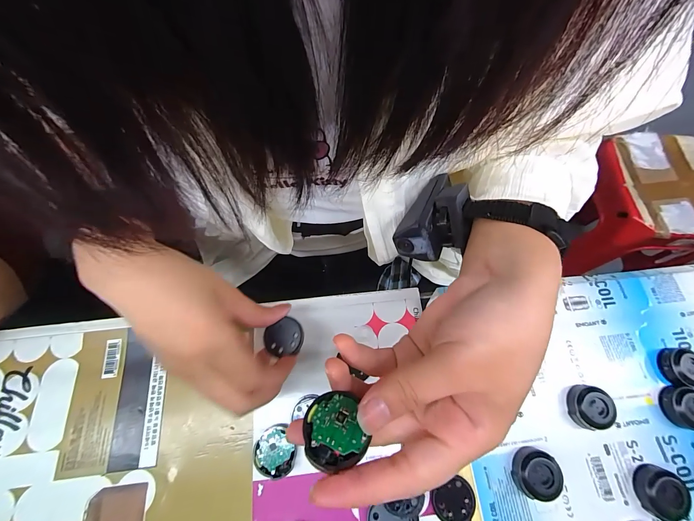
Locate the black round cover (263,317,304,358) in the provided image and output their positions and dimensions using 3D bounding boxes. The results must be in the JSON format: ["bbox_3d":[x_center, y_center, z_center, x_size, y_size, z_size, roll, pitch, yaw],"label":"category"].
[{"bbox_3d":[-0.045,0.056,0.210,0.027,0.004,0.026,0,68,-1],"label":"black round cover"}]

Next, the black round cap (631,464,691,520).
[{"bbox_3d":[0.219,0.162,0.203,0.027,0.013,0.031,14,68,5],"label":"black round cap"}]

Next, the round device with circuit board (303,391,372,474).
[{"bbox_3d":[-0.006,0.072,0.126,0.025,0.004,0.030,-6,40,-10],"label":"round device with circuit board"}]

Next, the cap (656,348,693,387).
[{"bbox_3d":[0.270,0.086,0.234,0.031,0.013,0.027,4,68,1],"label":"cap"}]

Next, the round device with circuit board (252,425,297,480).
[{"bbox_3d":[-0.051,0.136,0.208,0.028,0.011,0.031,-33,72,-13],"label":"round device with circuit board"}]

